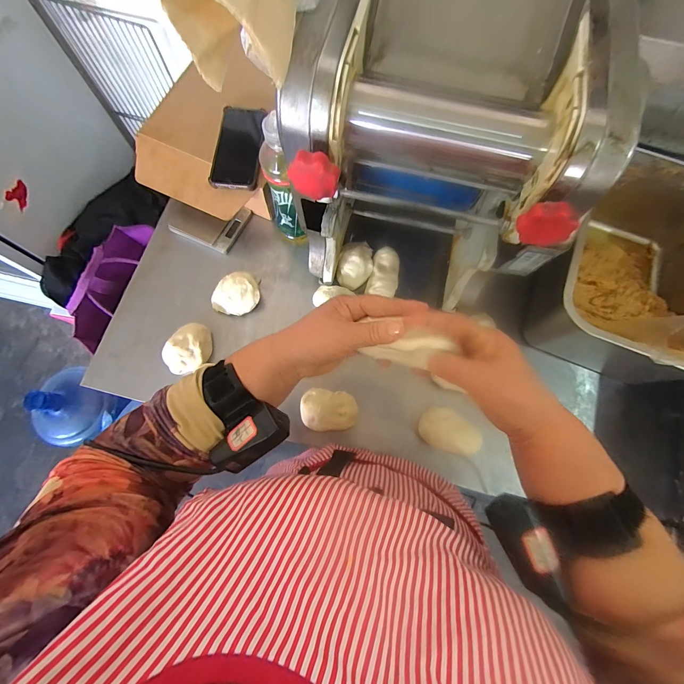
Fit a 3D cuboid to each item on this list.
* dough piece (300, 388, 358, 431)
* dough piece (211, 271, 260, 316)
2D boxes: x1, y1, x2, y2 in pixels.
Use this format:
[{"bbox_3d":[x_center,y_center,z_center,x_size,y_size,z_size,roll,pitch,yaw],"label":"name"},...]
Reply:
[{"bbox_3d":[-0.021,0.108,0.504,0.087,0.024,0.062,7,74,0],"label":"dough piece"},{"bbox_3d":[-0.187,-0.083,0.564,0.083,0.040,0.071,-10,74,-5],"label":"dough piece"}]

